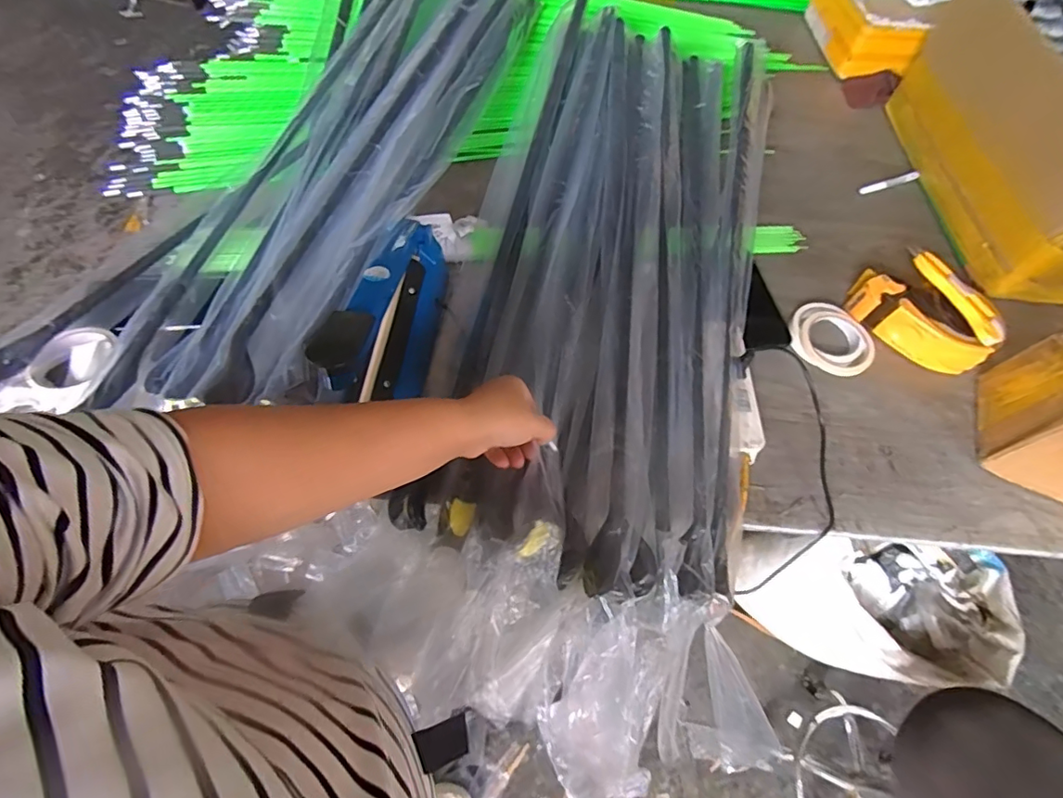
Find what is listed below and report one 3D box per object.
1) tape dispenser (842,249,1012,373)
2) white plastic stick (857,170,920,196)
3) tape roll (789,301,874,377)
[{"bbox_3d":[0.514,-0.114,0.703,0.175,0.071,0.105,37,65,13],"label":"tape dispenser"},{"bbox_3d":[0.588,-0.355,0.878,0.120,0.011,0.016,-17,65,-14],"label":"white plastic stick"},{"bbox_3d":[0.387,-0.078,0.693,0.105,0.031,0.089,37,65,13],"label":"tape roll"}]

